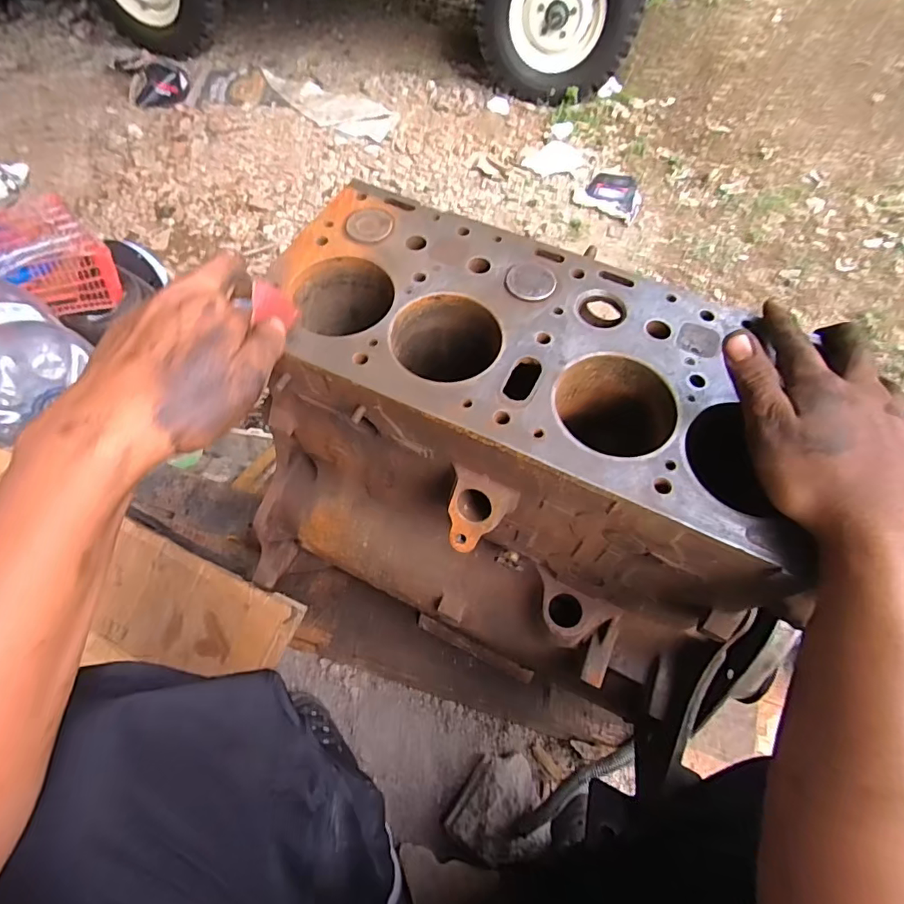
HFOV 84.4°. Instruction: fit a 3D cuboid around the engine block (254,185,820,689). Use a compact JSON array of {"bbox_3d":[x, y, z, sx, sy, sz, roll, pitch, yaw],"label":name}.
[{"bbox_3d":[0.026,0.013,0.478,0.429,0.327,0.224,23,62,10],"label":"engine block"}]

